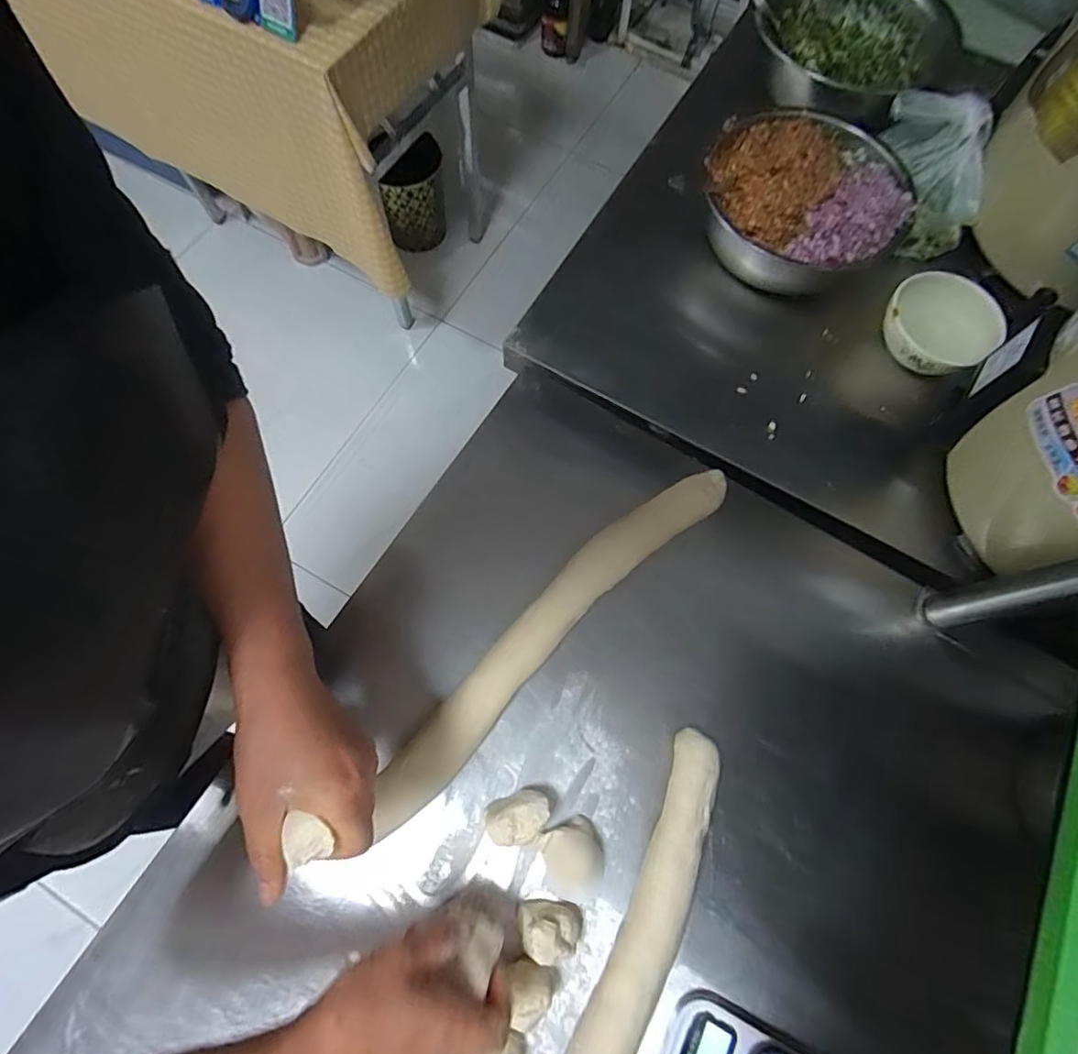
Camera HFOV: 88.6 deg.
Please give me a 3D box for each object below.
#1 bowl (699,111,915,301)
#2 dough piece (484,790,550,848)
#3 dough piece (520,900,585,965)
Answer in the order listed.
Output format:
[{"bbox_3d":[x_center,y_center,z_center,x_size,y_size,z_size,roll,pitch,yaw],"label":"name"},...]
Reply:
[{"bbox_3d":[0.310,-0.388,0.663,0.224,0.086,0.224,1,71,-2],"label":"bowl"},{"bbox_3d":[-0.018,0.246,0.469,0.054,0.034,0.035,-21,73,-10],"label":"dough piece"},{"bbox_3d":[0.010,0.324,0.444,0.051,0.046,0.033,2,70,-2],"label":"dough piece"}]

